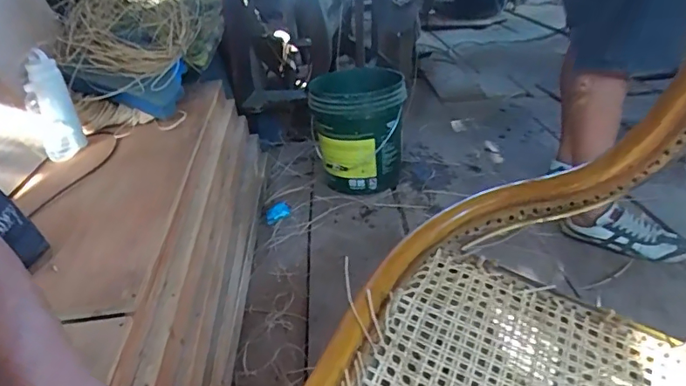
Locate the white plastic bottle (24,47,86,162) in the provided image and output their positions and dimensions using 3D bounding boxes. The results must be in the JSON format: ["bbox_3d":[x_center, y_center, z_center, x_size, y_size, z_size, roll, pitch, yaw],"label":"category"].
[{"bbox_3d":[-0.701,-0.197,1.206,0.091,0.249,0.085,-17,30,-22],"label":"white plastic bottle"}]

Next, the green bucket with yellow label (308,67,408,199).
[{"bbox_3d":[0.053,-0.216,1.624,0.290,0.344,0.333,-2,28,5],"label":"green bucket with yellow label"}]

